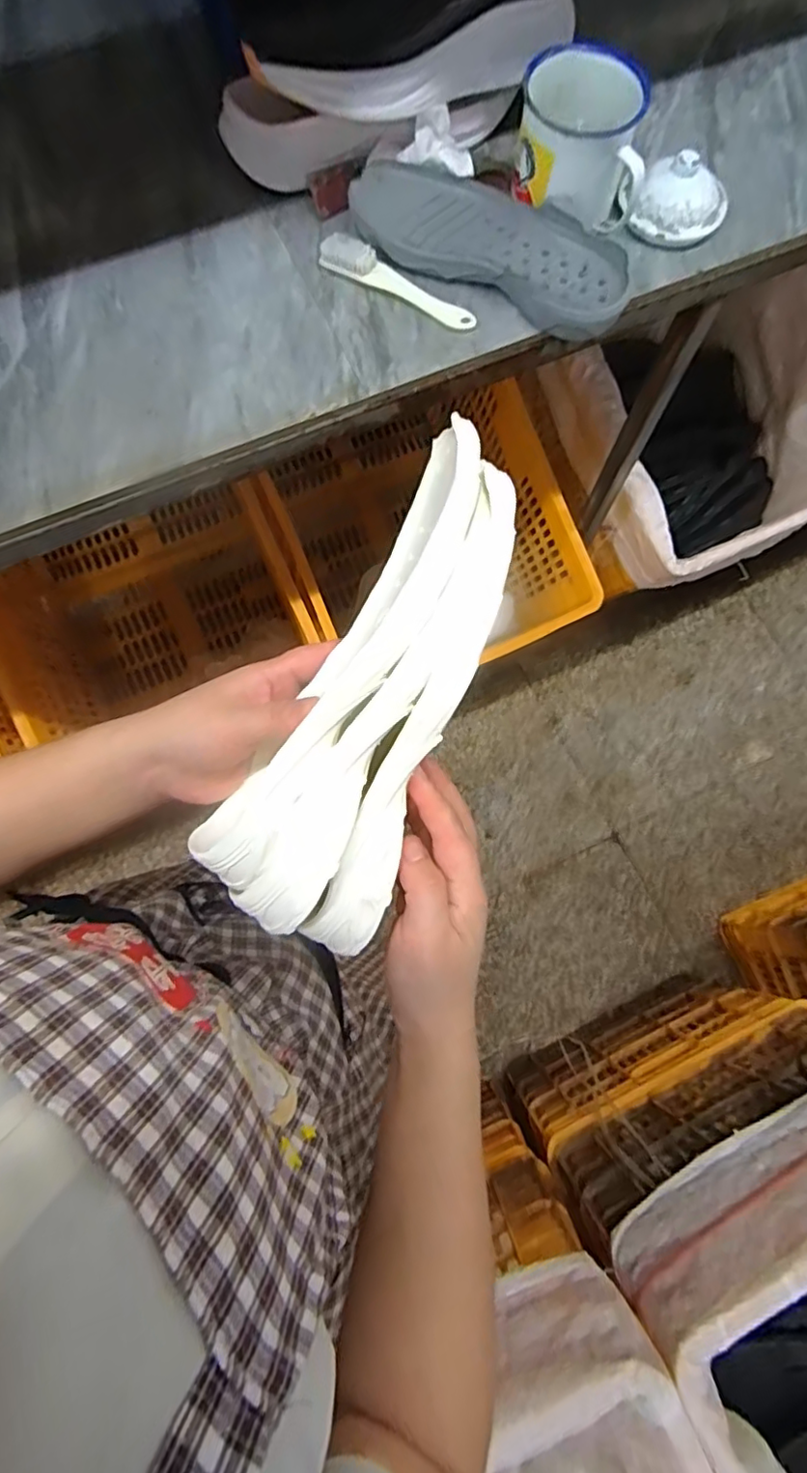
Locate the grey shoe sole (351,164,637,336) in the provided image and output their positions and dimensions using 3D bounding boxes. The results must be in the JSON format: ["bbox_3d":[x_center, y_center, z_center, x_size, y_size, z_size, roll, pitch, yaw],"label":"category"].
[{"bbox_3d":[0.078,-0.467,0.567,0.287,0.031,0.101,30,77,8],"label":"grey shoe sole"}]

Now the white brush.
[{"bbox_3d":[-0.005,-0.426,0.559,0.158,0.023,0.027,27,77,7],"label":"white brush"}]

